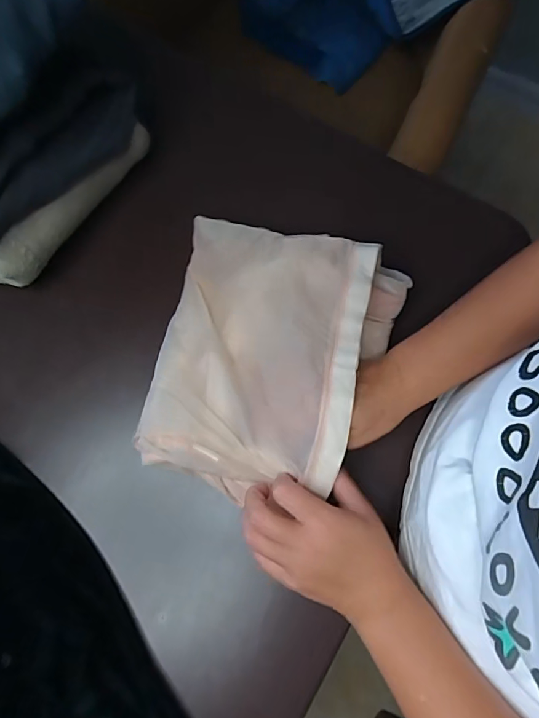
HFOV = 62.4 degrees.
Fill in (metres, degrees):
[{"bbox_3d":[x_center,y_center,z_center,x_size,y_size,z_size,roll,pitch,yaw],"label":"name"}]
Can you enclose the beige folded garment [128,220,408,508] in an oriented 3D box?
[{"bbox_3d":[-0.001,-0.001,0.376,0.192,0.054,0.234,19,77,5],"label":"beige folded garment"}]

